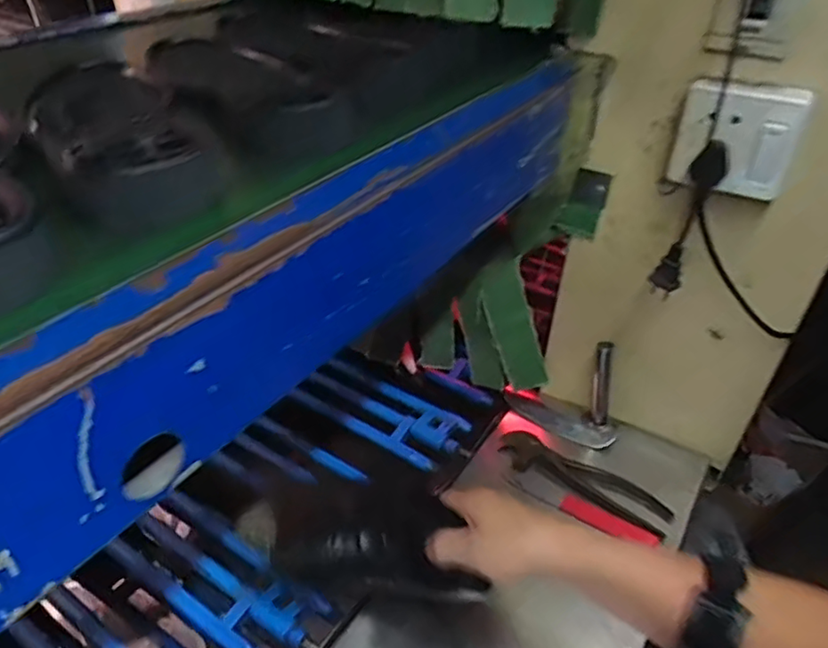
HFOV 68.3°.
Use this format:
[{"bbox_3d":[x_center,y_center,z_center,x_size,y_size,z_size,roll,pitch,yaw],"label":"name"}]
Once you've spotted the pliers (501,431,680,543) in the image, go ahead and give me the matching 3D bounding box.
[{"bbox_3d":[0.182,0.168,0.670,0.194,0.017,0.052,26,44,27],"label":"pliers"}]

